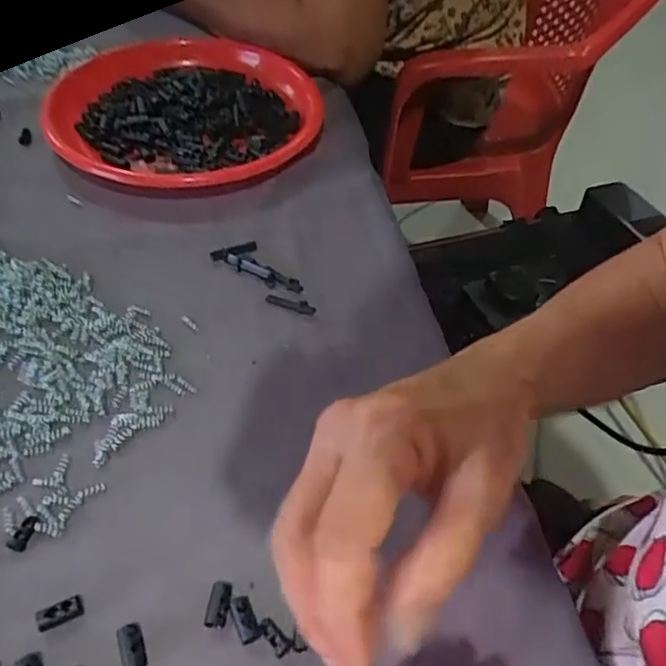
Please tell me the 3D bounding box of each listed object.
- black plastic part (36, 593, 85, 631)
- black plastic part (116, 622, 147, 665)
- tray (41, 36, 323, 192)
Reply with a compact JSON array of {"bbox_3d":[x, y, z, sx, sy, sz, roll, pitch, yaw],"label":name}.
[{"bbox_3d":[-0.121,0.124,0.277,0.019,0.007,0.009,-17,53,-20],"label":"black plastic part"},{"bbox_3d":[-0.088,0.136,0.271,0.010,0.005,0.020,-15,52,-18],"label":"black plastic part"},{"bbox_3d":[-0.127,-0.188,0.533,0.226,0.035,0.213,6,48,-1],"label":"tray"}]

